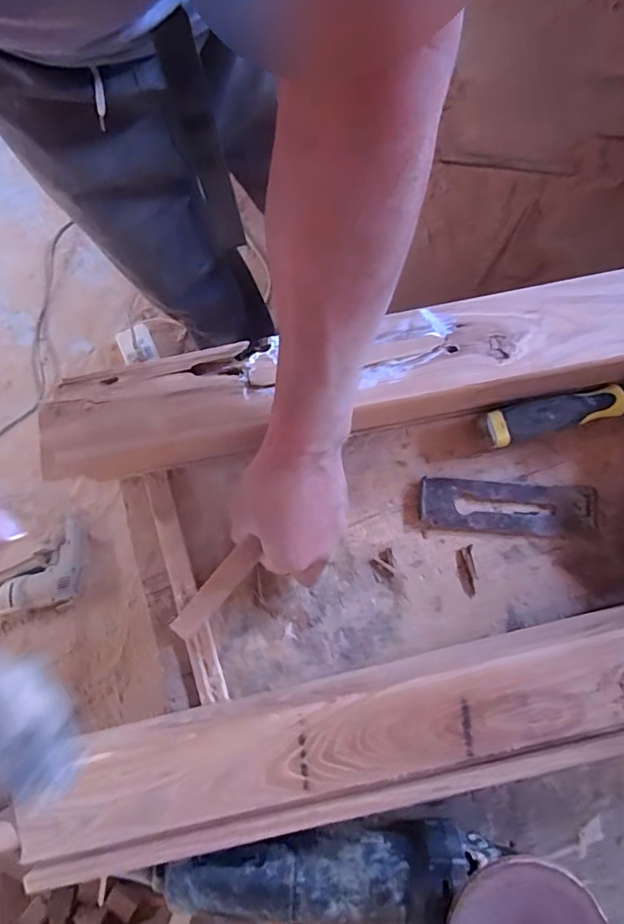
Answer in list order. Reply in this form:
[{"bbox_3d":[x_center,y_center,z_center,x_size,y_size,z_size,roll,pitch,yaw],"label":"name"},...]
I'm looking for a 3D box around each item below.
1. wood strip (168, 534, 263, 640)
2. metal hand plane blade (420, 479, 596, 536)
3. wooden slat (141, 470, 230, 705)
[{"bbox_3d":[-0.085,0.112,0.445,0.023,0.005,0.097,41,82,-6],"label":"wood strip"},{"bbox_3d":[0.174,0.041,0.449,0.154,0.005,0.044,3,84,0],"label":"metal hand plane blade"},{"bbox_3d":[-0.115,0.107,0.448,0.023,0.010,0.207,-19,80,0],"label":"wooden slat"}]

